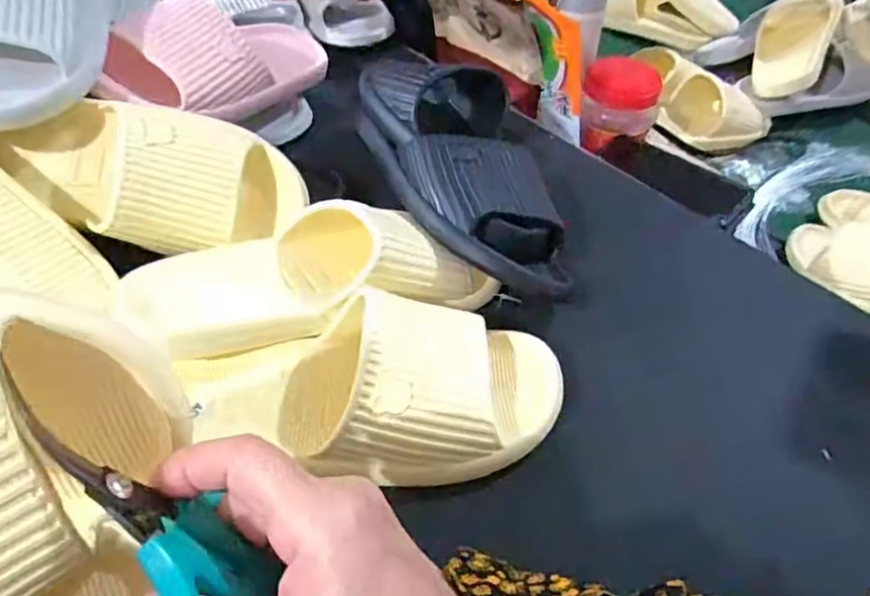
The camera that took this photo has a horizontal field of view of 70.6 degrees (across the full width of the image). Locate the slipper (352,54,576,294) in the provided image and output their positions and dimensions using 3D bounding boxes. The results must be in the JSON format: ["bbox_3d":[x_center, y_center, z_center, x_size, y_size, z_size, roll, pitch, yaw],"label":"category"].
[{"bbox_3d":[0.022,-0.110,0.473,0.123,0.062,0.262,-20,65,-23],"label":"slipper"}]

